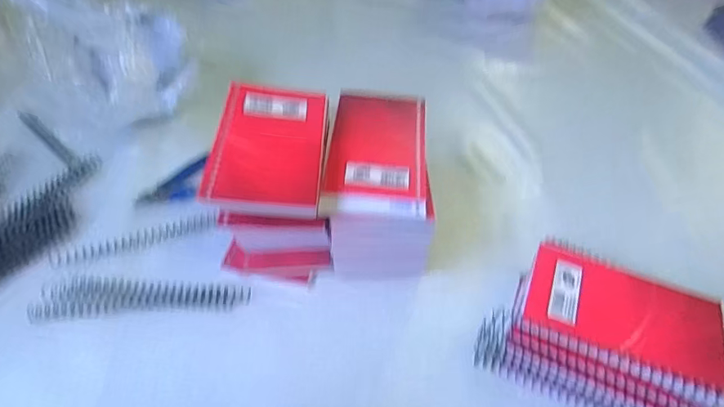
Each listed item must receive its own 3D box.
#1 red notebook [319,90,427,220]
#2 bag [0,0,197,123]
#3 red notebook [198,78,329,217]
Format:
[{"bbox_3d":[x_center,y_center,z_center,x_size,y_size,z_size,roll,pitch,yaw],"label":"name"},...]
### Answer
[{"bbox_3d":[0.013,-0.047,0.392,0.080,0.008,0.149,5,48,1],"label":"red notebook"},{"bbox_3d":[-0.294,-0.168,0.510,0.195,0.148,0.090,1,49,-4],"label":"bag"},{"bbox_3d":[-0.071,-0.046,0.363,0.081,0.012,0.121,6,54,-8],"label":"red notebook"}]

